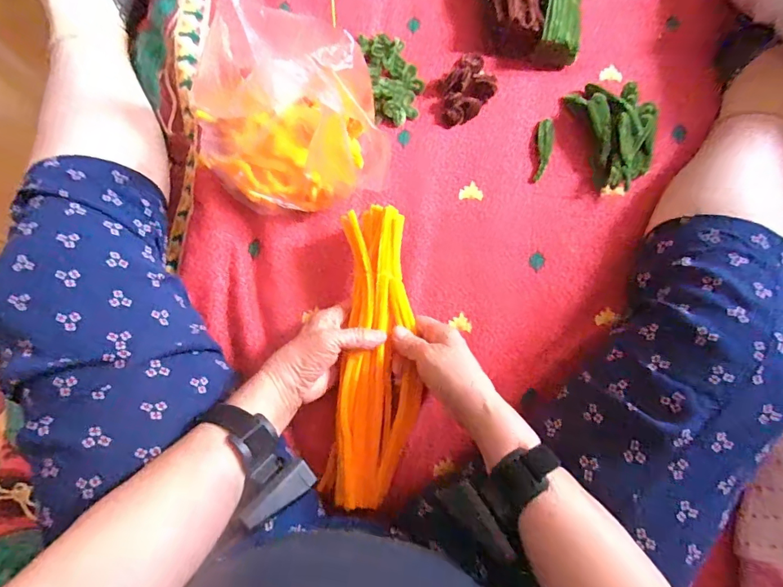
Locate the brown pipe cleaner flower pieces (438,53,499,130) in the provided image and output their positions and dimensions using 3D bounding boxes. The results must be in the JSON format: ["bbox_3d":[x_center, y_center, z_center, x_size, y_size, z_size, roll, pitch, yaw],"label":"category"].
[{"bbox_3d":[0.088,-0.237,0.516,0.056,0.022,0.090,30,81,6],"label":"brown pipe cleaner flower pieces"}]

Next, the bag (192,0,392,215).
[{"bbox_3d":[-0.102,-0.167,0.434,0.190,0.167,0.120,-3,79,0],"label":"bag"}]

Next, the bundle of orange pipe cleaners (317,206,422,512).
[{"bbox_3d":[-0.015,0.062,0.445,0.085,0.023,0.290,4,86,1],"label":"bundle of orange pipe cleaners"}]

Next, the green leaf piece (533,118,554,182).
[{"bbox_3d":[0.176,-0.166,0.511,0.017,0.007,0.074,9,79,2],"label":"green leaf piece"}]

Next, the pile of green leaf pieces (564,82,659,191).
[{"bbox_3d":[0.259,-0.183,0.500,0.087,0.038,0.130,-14,79,-2],"label":"pile of green leaf pieces"}]

